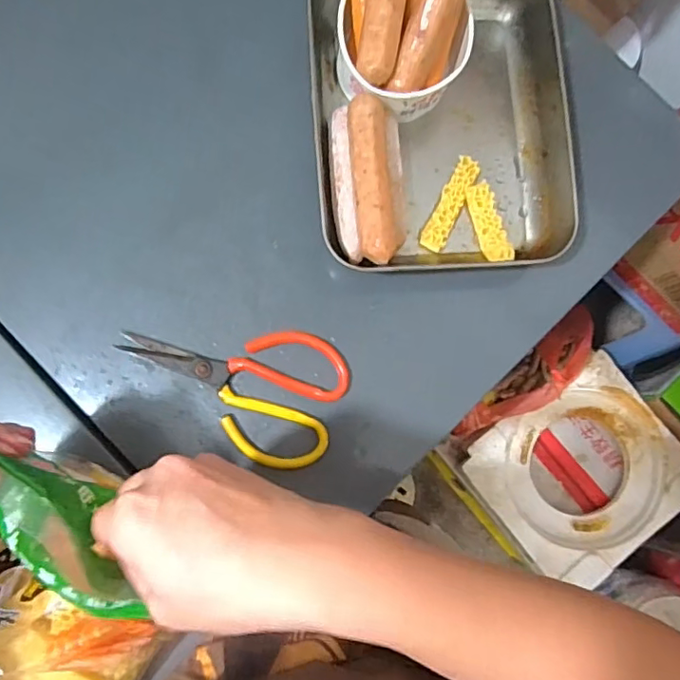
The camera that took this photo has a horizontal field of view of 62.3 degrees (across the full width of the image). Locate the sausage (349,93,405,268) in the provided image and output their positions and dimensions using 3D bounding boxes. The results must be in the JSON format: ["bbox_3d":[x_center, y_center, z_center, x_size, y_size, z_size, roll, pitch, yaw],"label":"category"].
[{"bbox_3d":[0.027,-0.120,0.421,0.032,0.026,0.124,-5,83,-4],"label":"sausage"}]

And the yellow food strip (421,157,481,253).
[{"bbox_3d":[0.091,-0.111,0.464,0.020,0.013,0.080,27,82,0],"label":"yellow food strip"}]

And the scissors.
[{"bbox_3d":[-0.084,0.036,0.435,0.170,0.011,0.102,13,82,-2],"label":"scissors"}]

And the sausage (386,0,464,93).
[{"bbox_3d":[0.069,-0.238,0.409,0.031,0.023,0.112,24,116,3],"label":"sausage"}]

